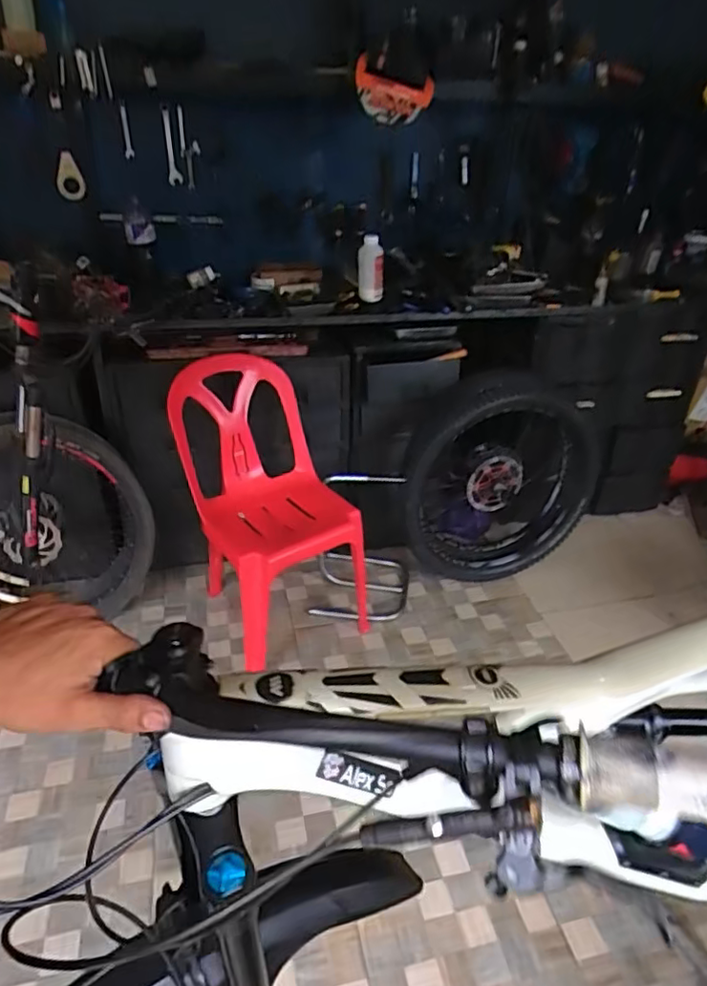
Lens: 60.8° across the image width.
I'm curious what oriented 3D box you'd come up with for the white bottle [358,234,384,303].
[{"bbox_3d":[0.050,-0.651,1.757,0.078,0.174,0.082,4,31,3],"label":"white bottle"}]

